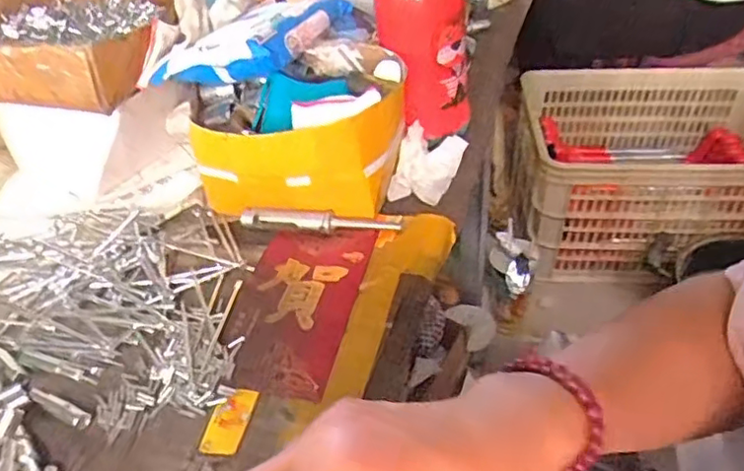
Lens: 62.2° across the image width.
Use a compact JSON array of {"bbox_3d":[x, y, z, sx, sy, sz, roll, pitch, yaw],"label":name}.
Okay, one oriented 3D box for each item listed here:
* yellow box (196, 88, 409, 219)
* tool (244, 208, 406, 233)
[{"bbox_3d":[-0.055,-0.062,0.508,0.176,0.095,0.083,-8,42,-5],"label":"yellow box"},{"bbox_3d":[-0.045,-0.011,0.512,0.135,0.014,0.016,5,43,10],"label":"tool"}]

